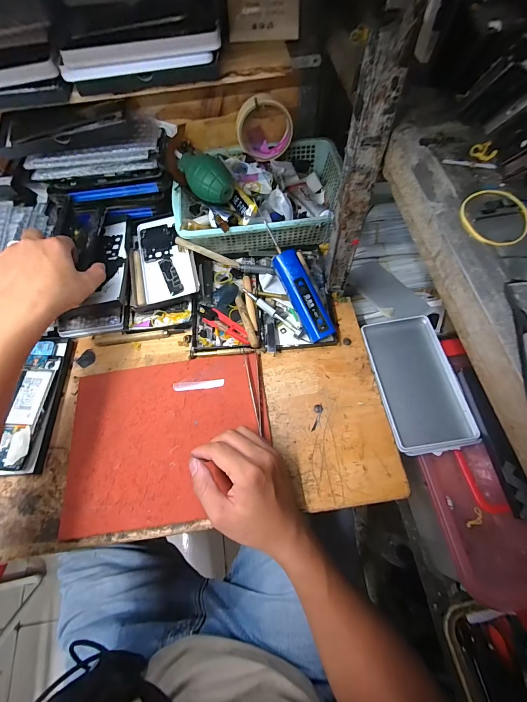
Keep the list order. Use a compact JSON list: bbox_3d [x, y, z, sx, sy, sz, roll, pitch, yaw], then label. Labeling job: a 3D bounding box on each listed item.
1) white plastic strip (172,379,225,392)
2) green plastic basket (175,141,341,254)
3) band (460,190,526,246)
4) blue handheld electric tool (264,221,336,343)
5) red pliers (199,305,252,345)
[{"bbox_3d":[-0.088,0.046,0.437,0.069,0.004,0.013,-4,64,1],"label":"white plastic strip"},{"bbox_3d":[-0.015,-0.247,0.528,0.236,0.069,0.189,-5,64,1],"label":"green plastic basket"},{"bbox_3d":[0.172,-0.101,0.242,0.046,0.006,0.054,12,65,9],"label":"band"},{"bbox_3d":[0.044,-0.094,0.446,0.035,0.025,0.172,-25,85,-10],"label":"blue handheld electric tool"},{"bbox_3d":[-0.059,-0.039,0.465,0.095,0.008,0.024,32,70,17],"label":"red pliers"}]

